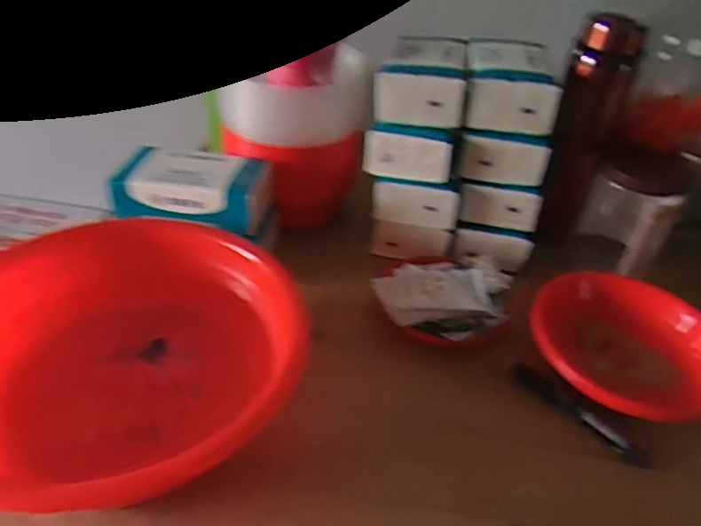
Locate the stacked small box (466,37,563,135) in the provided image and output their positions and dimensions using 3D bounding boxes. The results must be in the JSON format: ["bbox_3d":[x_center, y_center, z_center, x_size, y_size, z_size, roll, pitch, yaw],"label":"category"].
[{"bbox_3d":[0.174,-0.205,0.651,0.100,0.058,0.144,8,37,5],"label":"stacked small box"}]

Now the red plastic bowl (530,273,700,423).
[{"bbox_3d":[0.277,0.083,0.577,0.181,0.043,0.168,-6,38,-14],"label":"red plastic bowl"}]

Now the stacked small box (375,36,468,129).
[{"bbox_3d":[0.082,-0.205,0.647,0.095,0.062,0.109,10,37,7],"label":"stacked small box"}]

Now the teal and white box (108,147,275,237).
[{"bbox_3d":[-0.172,-0.083,0.638,0.161,0.051,0.087,8,37,4],"label":"teal and white box"}]

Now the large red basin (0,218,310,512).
[{"bbox_3d":[-0.191,0.098,0.478,0.295,0.097,0.242,6,37,2],"label":"large red basin"}]

